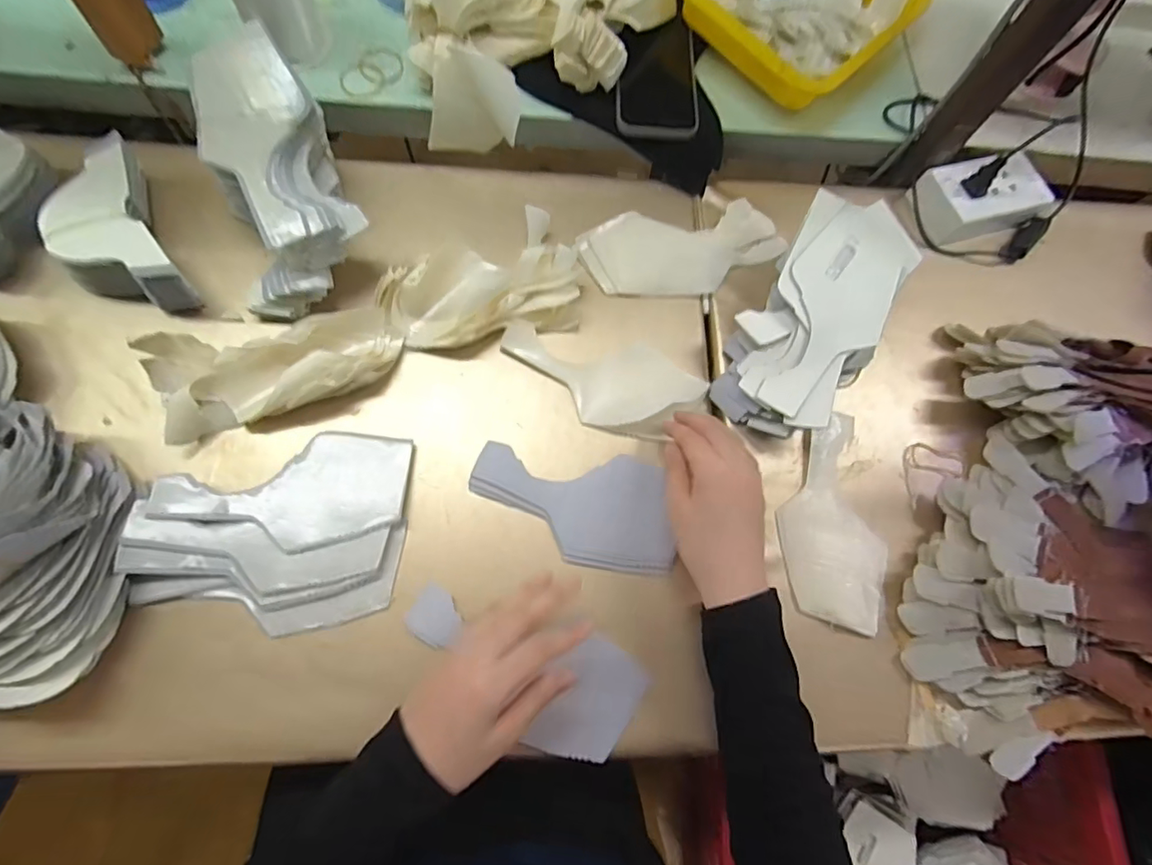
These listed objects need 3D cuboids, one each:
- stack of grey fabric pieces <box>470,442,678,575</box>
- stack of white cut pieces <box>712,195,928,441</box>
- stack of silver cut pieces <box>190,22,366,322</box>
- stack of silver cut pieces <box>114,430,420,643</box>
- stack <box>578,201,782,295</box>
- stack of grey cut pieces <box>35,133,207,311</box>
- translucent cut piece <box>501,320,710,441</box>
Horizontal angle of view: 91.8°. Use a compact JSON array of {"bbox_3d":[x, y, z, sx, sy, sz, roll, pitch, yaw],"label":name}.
[{"bbox_3d":[0.000,0.055,0.463,0.171,0.007,0.093,18,70,2],"label":"stack of grey fabric pieces"},{"bbox_3d":[0.214,-0.104,0.495,0.109,0.047,0.231,32,87,9],"label":"stack of white cut pieces"},{"bbox_3d":[-0.243,-0.213,0.458,0.111,0.077,0.219,-14,95,-7],"label":"stack of silver cut pieces"},{"bbox_3d":[-0.230,0.070,0.429,0.183,0.039,0.147,4,71,-5],"label":"stack of silver cut pieces"},{"bbox_3d":[0.104,-0.177,0.542,0.194,0.027,0.085,-8,72,-9],"label":"stack"},{"bbox_3d":[-0.388,-0.163,0.467,0.081,0.050,0.148,-26,76,-12],"label":"stack of grey cut pieces"},{"bbox_3d":[0.024,-0.049,0.491,0.182,0.025,0.087,18,70,2],"label":"translucent cut piece"}]

